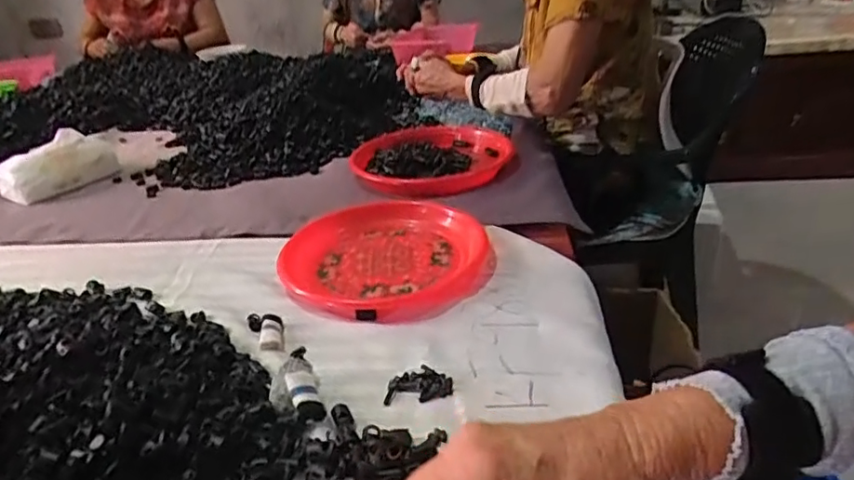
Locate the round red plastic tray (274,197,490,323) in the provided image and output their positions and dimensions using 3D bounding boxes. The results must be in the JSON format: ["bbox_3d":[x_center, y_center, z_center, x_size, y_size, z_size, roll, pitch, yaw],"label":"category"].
[{"bbox_3d":[-0.040,0.012,0.617,0.216,0.028,0.197,-4,27,2],"label":"round red plastic tray"}]

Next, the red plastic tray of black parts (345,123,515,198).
[{"bbox_3d":[0.002,-0.117,0.809,0.223,0.039,0.171,15,34,34],"label":"red plastic tray of black parts"}]

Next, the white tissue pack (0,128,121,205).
[{"bbox_3d":[-0.596,-0.120,0.919,0.168,0.073,0.064,-25,33,-34],"label":"white tissue pack"}]

